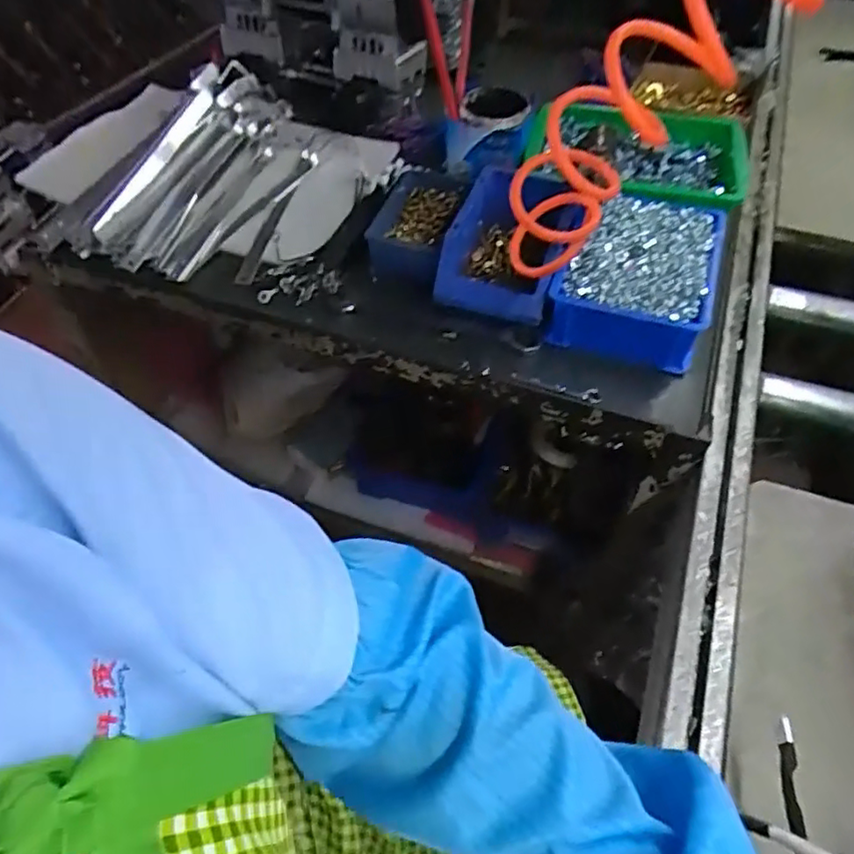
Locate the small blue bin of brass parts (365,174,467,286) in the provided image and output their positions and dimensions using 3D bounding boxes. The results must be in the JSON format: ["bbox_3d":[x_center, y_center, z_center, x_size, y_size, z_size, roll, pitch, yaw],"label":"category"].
[{"bbox_3d":[-0.008,-0.237,0.751,0.097,0.059,0.189,9,53,9],"label":"small blue bin of brass parts"}]

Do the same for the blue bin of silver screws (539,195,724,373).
[{"bbox_3d":[0.218,-0.153,0.670,0.146,0.089,0.184,15,54,13],"label":"blue bin of silver screws"}]

